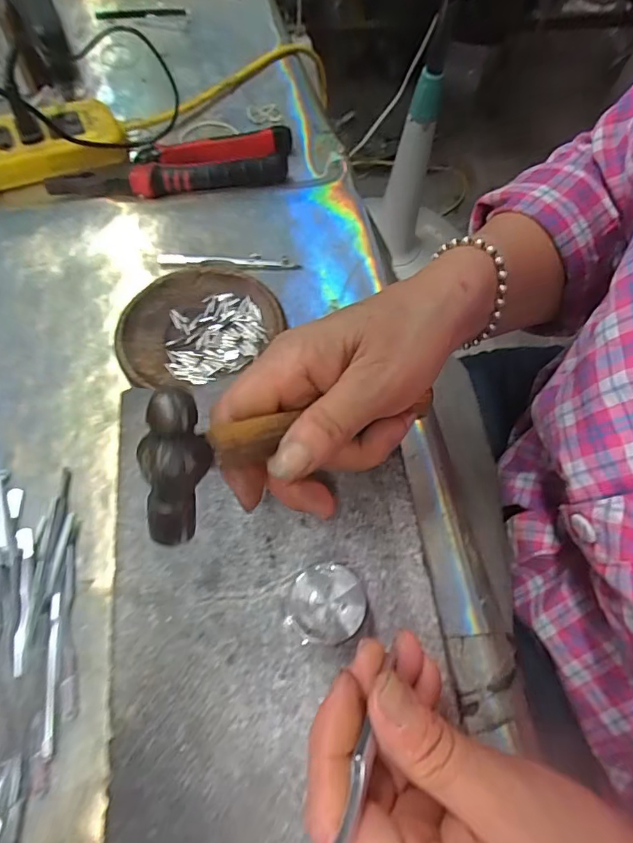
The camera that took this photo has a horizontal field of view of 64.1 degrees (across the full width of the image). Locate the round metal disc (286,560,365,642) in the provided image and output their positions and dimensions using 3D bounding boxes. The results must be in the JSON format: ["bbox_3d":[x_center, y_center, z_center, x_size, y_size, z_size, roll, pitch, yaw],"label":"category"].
[{"bbox_3d":[0.005,0.084,0.233,0.033,0.022,0.033,5,65,-2],"label":"round metal disc"}]

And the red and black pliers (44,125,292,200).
[{"bbox_3d":[-0.119,-0.221,0.439,0.211,0.017,0.051,-17,66,-11],"label":"red and black pliers"}]

